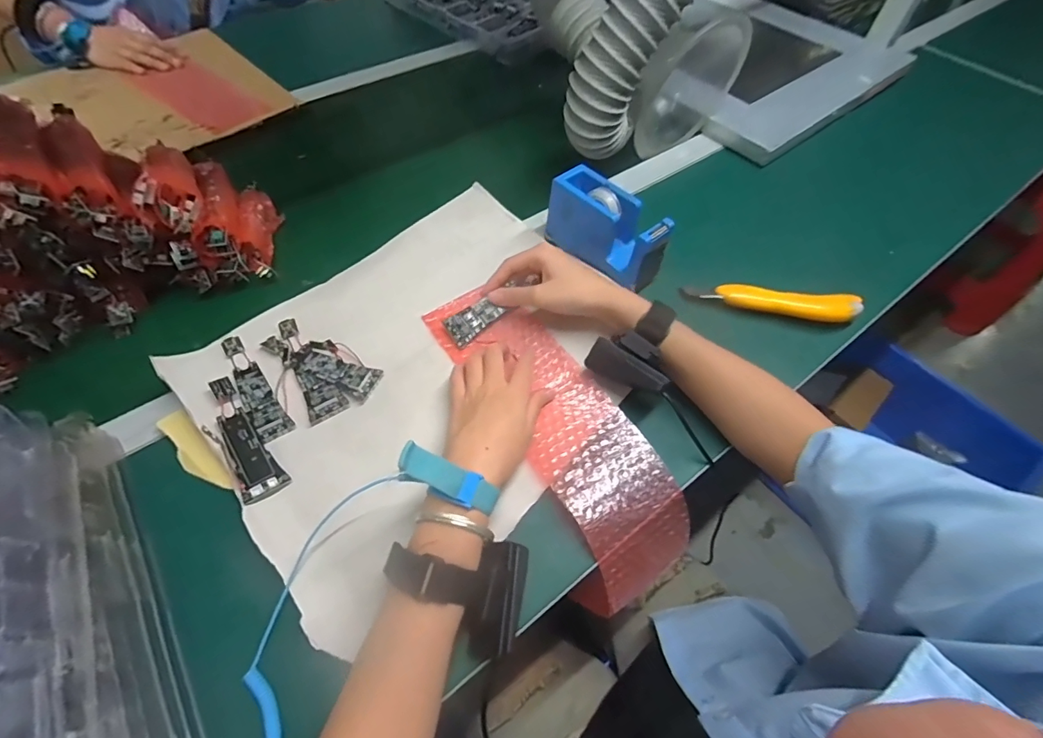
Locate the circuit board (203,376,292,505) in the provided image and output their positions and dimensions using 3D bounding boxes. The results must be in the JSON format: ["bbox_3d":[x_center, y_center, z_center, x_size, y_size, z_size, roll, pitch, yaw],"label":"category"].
[{"bbox_3d":[-0.232,0.056,0.372,0.032,0.013,0.114,-35,65,-22],"label":"circuit board"}]

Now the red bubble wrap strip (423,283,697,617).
[{"bbox_3d":[0.027,0.045,0.414,0.106,0.054,0.316,-25,65,-18],"label":"red bubble wrap strip"}]

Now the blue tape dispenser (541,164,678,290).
[{"bbox_3d":[0.092,-0.149,0.482,0.043,0.069,0.139,-39,67,-24],"label":"blue tape dispenser"}]

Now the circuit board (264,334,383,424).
[{"bbox_3d":[-0.198,-0.004,0.418,0.032,0.005,0.114,-28,63,-19],"label":"circuit board"}]

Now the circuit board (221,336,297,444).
[{"bbox_3d":[-0.242,0.016,0.407,0.026,0.012,0.116,-34,65,-21],"label":"circuit board"}]

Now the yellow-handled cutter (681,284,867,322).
[{"bbox_3d":[0.259,-0.071,0.471,0.176,0.015,0.030,7,57,2],"label":"yellow-handled cutter"}]

